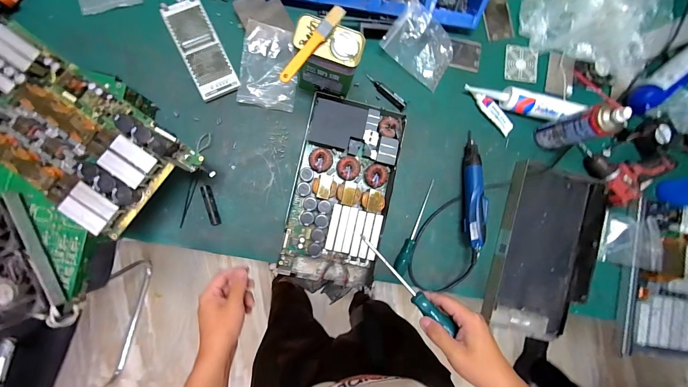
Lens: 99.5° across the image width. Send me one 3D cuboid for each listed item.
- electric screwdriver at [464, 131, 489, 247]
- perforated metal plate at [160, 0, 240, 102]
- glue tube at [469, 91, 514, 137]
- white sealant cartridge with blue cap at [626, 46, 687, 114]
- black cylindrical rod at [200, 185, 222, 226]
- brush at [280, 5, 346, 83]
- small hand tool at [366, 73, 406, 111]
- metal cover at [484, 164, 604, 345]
[{"bbox_3d":[0.296,-0.011,0.666,0.042,0.052,0.263,2,87,-7],"label":"electric screwdriver"},{"bbox_3d":[-0.307,-0.313,0.621,0.082,0.011,0.226,-25,91,-8],"label":"perforated metal plate"},{"bbox_3d":[0.354,-0.196,0.691,0.033,0.011,0.131,-44,93,-7],"label":"glue tube"},{"bbox_3d":[0.841,-0.323,0.706,0.334,0.073,0.059,-39,92,-8],"label":"white sealant cartridge with blue cap"},{"bbox_3d":[-0.283,0.026,0.618,0.018,0.015,0.086,-17,89,-8],"label":"black cylindrical rod"},{"bbox_3d":[-0.053,-0.247,0.480,0.022,0.010,0.156,37,83,-4],"label":"brush"},{"bbox_3d":[0.098,-0.232,0.669,0.110,0.009,0.024,37,83,-4],"label":"small hand tool"},{"bbox_3d":[0.473,0.139,0.686,0.222,0.050,0.390,17,85,-6],"label":"metal cover"}]

